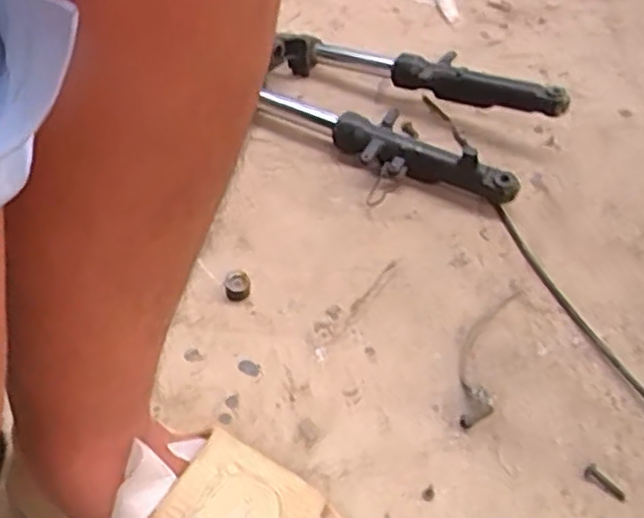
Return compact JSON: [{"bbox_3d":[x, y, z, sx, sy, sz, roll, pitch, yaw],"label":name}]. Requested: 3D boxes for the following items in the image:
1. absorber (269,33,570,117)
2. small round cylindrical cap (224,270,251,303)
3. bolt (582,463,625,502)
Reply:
[{"bbox_3d":[0.103,-0.245,0.935,0.444,0.063,0.064,21,45,35],"label":"absorber"},{"bbox_3d":[-0.079,0.026,0.669,0.023,0.022,0.022,2,44,-1],"label":"small round cylindrical cap"},{"bbox_3d":[0.215,0.172,0.549,0.014,0.006,0.034,-26,51,-27],"label":"bolt"}]

